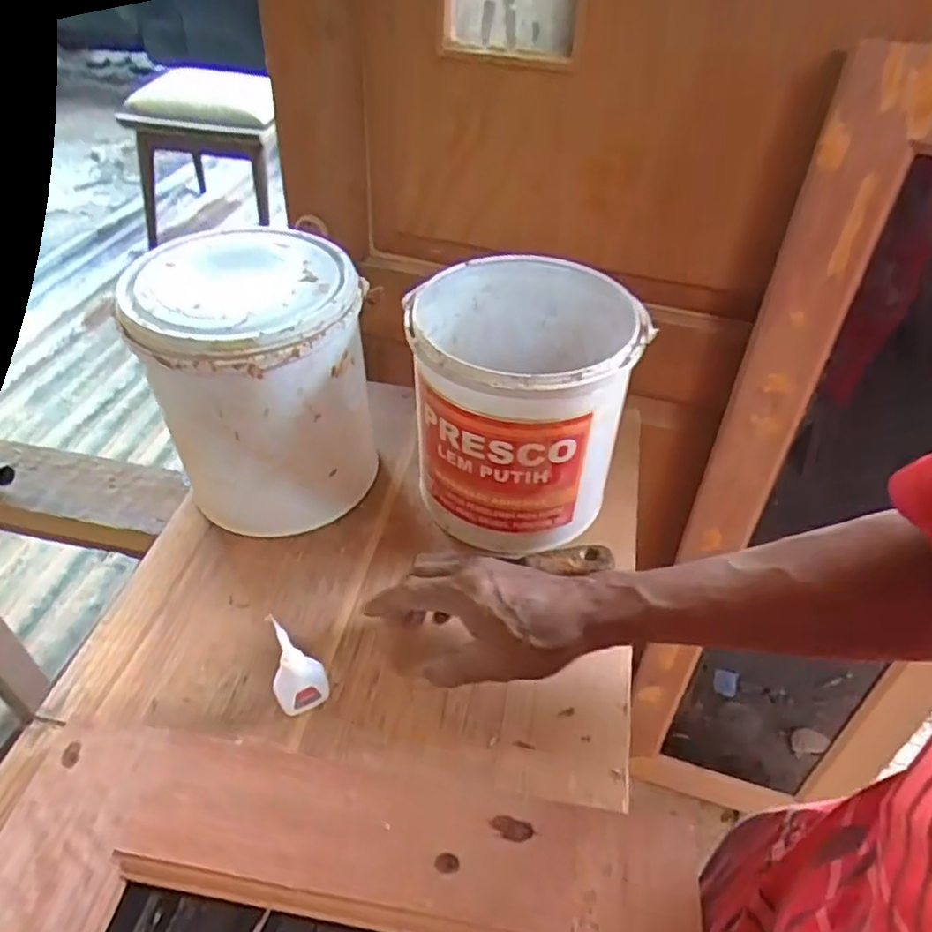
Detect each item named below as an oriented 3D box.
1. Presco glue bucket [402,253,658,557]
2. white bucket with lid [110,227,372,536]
[{"bbox_3d":[0.045,-0.053,0.571,0.180,0.186,0.181,3,44,1],"label":"Presco glue bucket"},{"bbox_3d":[-0.174,-0.072,0.571,0.174,0.202,0.169,-14,46,-16],"label":"white bucket with lid"}]

